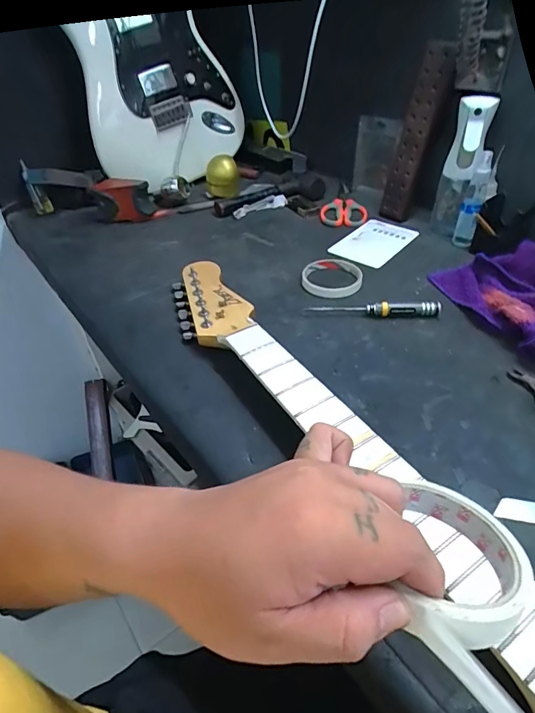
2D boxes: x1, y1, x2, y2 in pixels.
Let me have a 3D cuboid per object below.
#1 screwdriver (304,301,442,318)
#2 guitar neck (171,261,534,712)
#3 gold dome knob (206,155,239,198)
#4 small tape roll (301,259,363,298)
[{"bbox_3d":[0.136,-0.061,0.532,0.164,0.017,0.019,2,42,7],"label":"screwdriver"},{"bbox_3d":[0.042,0.053,0.391,0.073,0.032,0.601,-25,46,-21],"label":"guitar neck"},{"bbox_3d":[-0.091,-0.359,0.827,0.060,0.066,0.051,-6,42,-1],"label":"gold dome knob"},{"bbox_3d":[0.091,-0.113,0.590,0.082,0.015,0.086,1,42,6],"label":"small tape roll"}]

